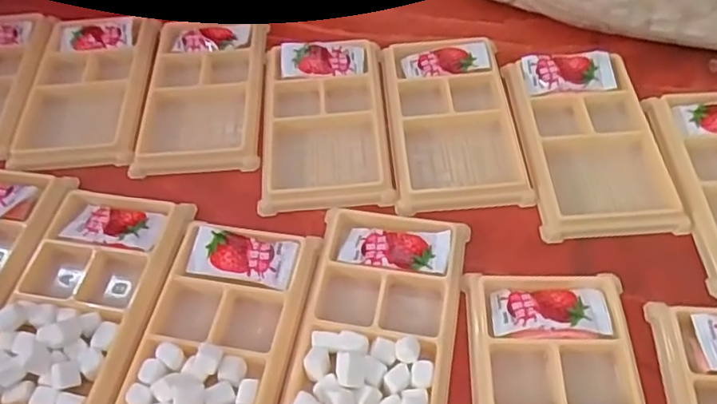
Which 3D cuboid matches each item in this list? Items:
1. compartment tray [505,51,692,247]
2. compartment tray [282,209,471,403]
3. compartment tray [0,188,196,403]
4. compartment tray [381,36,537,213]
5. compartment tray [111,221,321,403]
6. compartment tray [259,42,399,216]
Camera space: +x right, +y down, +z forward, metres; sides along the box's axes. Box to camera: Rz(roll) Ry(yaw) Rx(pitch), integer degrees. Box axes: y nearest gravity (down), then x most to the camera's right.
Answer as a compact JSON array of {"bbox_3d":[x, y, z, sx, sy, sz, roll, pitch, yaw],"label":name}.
[{"bbox_3d":[0.138,-0.039,0.372,0.076,0.014,0.130,-4,55,1],"label":"compartment tray"},{"bbox_3d":[0.009,0.060,0.304,0.076,0.016,0.131,7,58,9],"label":"compartment tray"},{"bbox_3d":[-0.147,0.050,0.324,0.079,0.013,0.132,7,56,9],"label":"compartment tray"},{"bbox_3d":[0.059,-0.052,0.388,0.078,0.016,0.127,-5,55,1],"label":"compartment tray"},{"bbox_3d":[-0.072,0.070,0.306,0.075,0.015,0.130,8,56,10],"label":"compartment tray"},{"bbox_3d":[-0.021,-0.052,0.393,0.078,0.015,0.127,-5,55,1],"label":"compartment tray"}]

